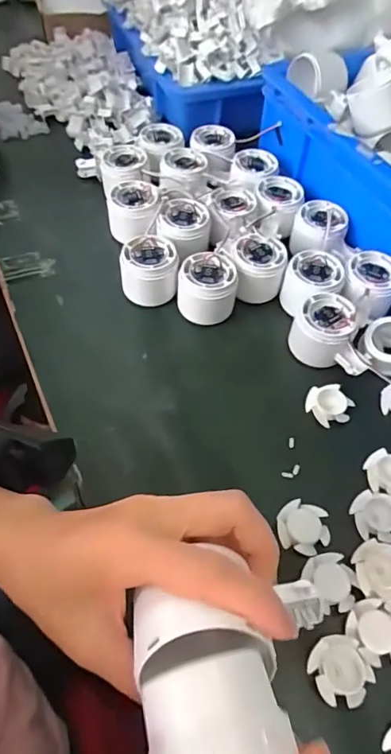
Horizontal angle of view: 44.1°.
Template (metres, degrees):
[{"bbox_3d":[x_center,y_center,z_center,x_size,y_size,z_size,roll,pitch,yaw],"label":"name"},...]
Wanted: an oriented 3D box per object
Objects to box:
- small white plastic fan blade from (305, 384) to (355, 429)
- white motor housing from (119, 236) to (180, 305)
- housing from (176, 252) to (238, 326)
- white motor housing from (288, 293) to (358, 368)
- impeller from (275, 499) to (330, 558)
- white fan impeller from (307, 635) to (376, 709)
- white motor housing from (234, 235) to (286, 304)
[{"bbox_3d":[0.124,0.026,0.446,0.039,0.009,0.038,1,56,-2],"label":"small white plastic fan blade"},{"bbox_3d":[-0.048,-0.108,0.507,0.059,0.054,0.058,-8,57,-7],"label":"white motor housing"},{"bbox_3d":[0.012,-0.091,0.493,0.058,0.046,0.061,1,56,-2],"label":"housing"},{"bbox_3d":[0.123,-0.046,0.471,0.055,0.047,0.060,-1,59,1],"label":"white motor housing"},{"bbox_3d":[0.085,0.121,0.384,0.041,0.014,0.038,1,56,-2],"label":"impeller"},{"bbox_3d":[0.097,0.197,0.324,0.038,0.008,0.040,1,56,-2],"label":"white fan impeller"},{"bbox_3d":[0.066,-0.116,0.512,0.056,0.041,0.063,4,56,1],"label":"white motor housing"}]

